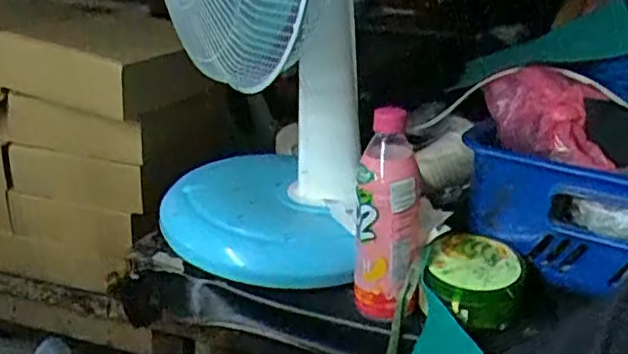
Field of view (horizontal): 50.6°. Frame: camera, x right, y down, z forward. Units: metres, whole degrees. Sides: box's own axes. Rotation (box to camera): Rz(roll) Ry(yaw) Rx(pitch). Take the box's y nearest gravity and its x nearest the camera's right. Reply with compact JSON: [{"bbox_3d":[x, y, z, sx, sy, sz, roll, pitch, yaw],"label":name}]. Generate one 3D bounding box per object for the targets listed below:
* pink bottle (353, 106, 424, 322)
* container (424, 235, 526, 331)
[{"bbox_3d":[0.074,0.037,0.648,0.068,0.203,0.058,5,23,4],"label":"pink bottle"},{"bbox_3d":[0.158,0.102,0.664,0.093,0.055,0.087,3,23,-1],"label":"container"}]

